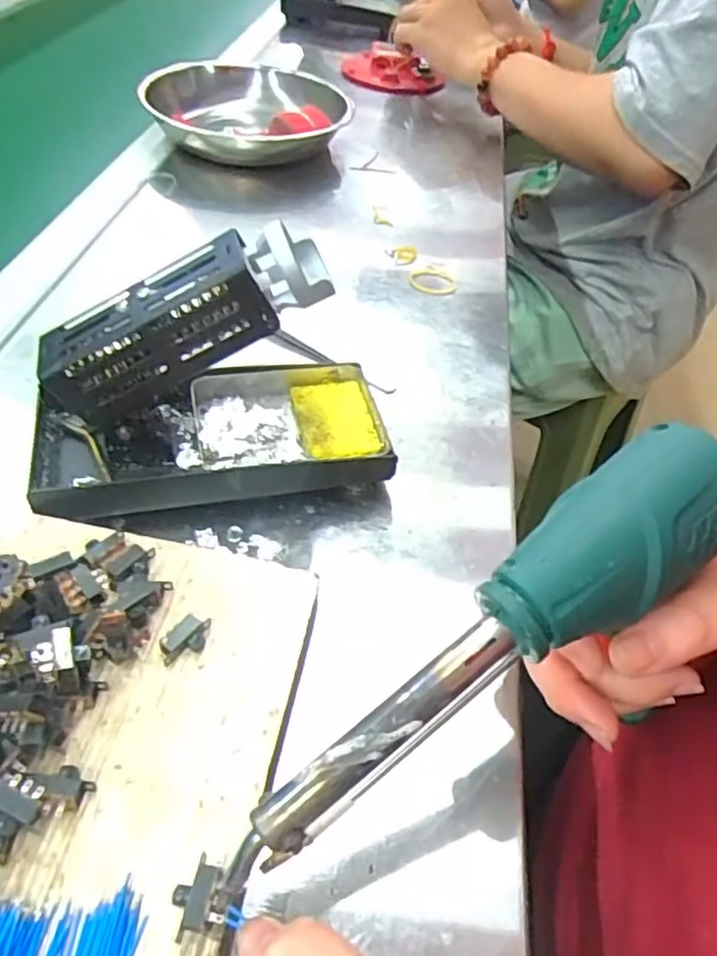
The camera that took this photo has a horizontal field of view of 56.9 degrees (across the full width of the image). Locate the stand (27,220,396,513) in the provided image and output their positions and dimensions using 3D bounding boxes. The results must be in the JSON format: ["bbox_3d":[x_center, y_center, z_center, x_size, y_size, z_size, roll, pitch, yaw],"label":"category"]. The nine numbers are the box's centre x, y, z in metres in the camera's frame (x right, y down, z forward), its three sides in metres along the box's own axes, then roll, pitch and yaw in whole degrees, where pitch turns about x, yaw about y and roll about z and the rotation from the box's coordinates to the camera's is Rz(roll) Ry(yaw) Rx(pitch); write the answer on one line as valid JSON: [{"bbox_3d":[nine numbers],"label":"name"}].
[{"bbox_3d":[-0.067,-0.050,0.300,0.160,0.116,0.077,-7,48,-12],"label":"stand"}]

